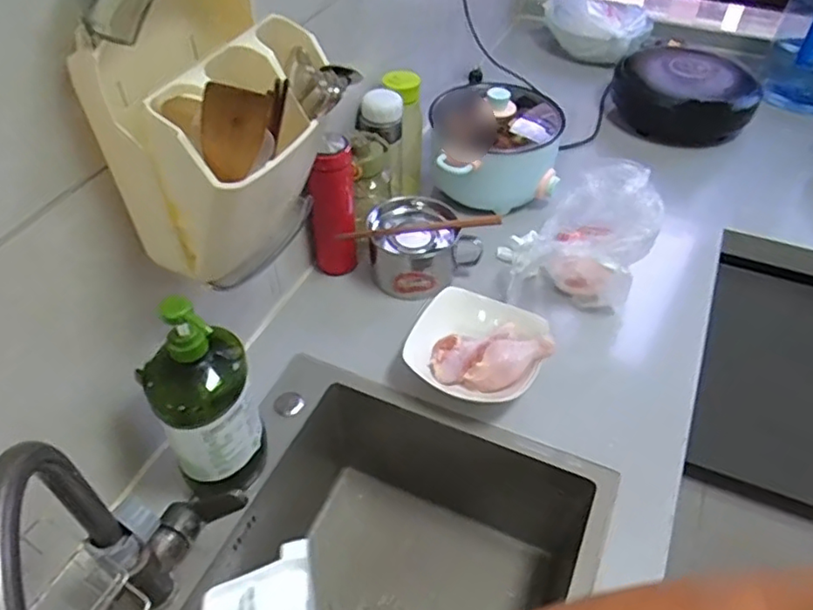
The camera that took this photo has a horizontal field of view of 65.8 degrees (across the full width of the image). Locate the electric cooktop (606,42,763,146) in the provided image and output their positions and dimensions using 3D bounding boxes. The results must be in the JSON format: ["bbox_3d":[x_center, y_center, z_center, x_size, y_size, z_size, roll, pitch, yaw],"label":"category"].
[{"bbox_3d":[0.545,-0.419,1.247,0.266,0.107,0.204,27,52,23],"label":"electric cooktop"}]

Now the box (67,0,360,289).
[{"bbox_3d":[-0.155,-0.170,0.588,0.173,0.307,0.216,17,49,15],"label":"box"}]

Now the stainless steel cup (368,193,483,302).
[{"bbox_3d":[0.017,-0.087,0.957,0.137,0.094,0.138,0,46,0],"label":"stainless steel cup"}]

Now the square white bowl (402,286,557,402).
[{"bbox_3d":[0.093,0.061,0.845,0.187,0.072,0.142,15,48,13],"label":"square white bowl"}]

